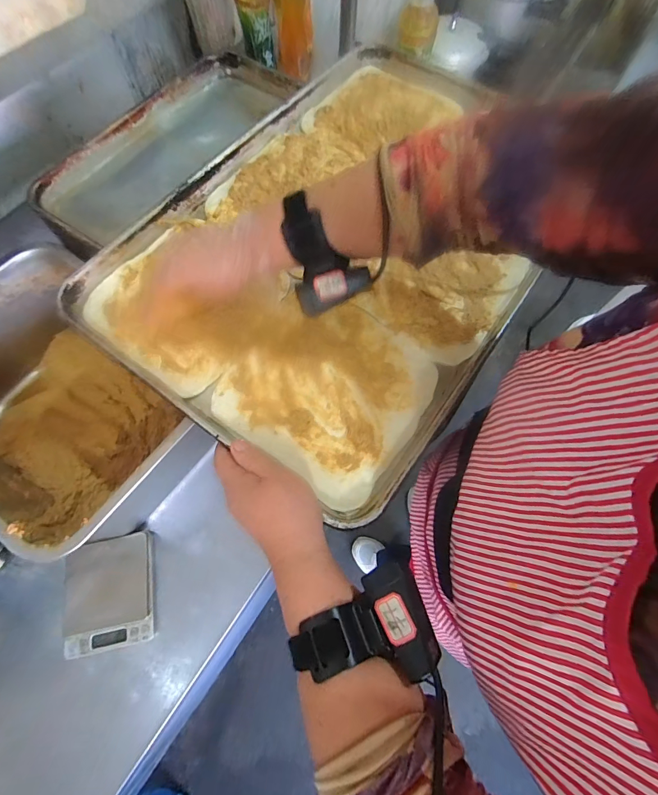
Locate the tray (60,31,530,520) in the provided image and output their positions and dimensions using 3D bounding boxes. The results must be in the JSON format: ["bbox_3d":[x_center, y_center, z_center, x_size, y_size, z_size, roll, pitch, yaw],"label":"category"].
[{"bbox_3d":[0.039,-0.210,0.441,0.397,0.029,0.592,34,72,12],"label":"tray"}]

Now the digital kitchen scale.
[{"bbox_3d":[-0.276,0.242,0.454,0.101,0.024,0.123,-12,69,-5],"label":"digital kitchen scale"}]

